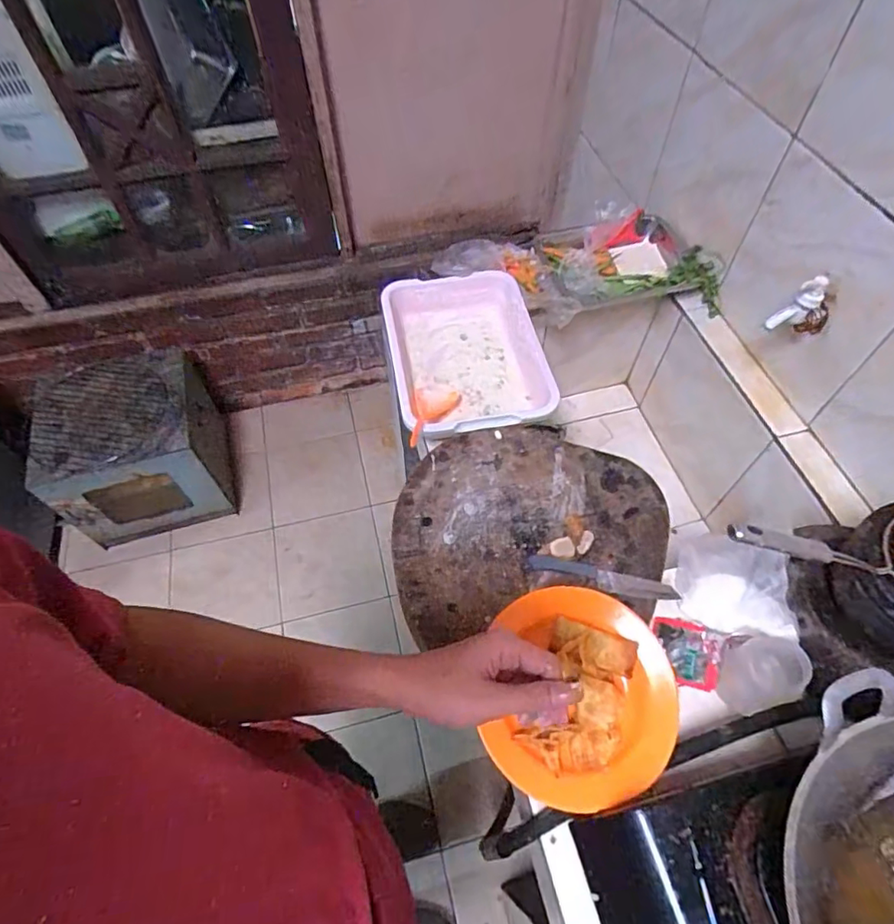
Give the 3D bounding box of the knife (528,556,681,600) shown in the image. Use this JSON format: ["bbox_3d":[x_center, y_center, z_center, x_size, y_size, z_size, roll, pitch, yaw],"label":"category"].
[{"bbox_3d":[0.193,0.143,0.677,0.180,0.009,0.027,14,58,9],"label":"knife"}]

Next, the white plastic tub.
[{"bbox_3d":[0.034,-0.184,0.918,0.253,0.086,0.340,-9,57,-5],"label":"white plastic tub"}]

